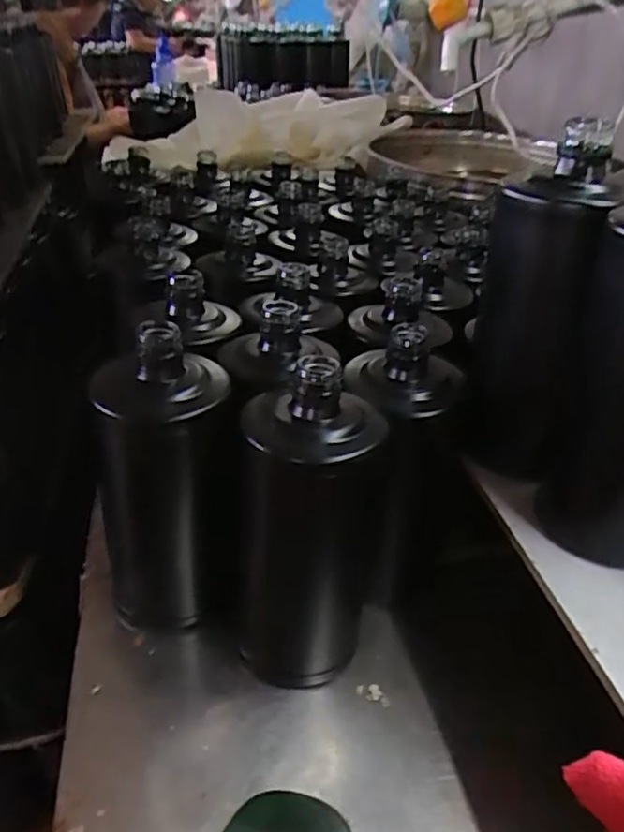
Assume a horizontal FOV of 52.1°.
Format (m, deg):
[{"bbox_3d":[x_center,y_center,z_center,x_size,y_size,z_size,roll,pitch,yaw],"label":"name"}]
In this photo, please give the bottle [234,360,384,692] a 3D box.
[{"bbox_3d":[-0.006,0.078,0.381,0.080,0.220,0.078,8,32,3],"label":"bottle"}]

